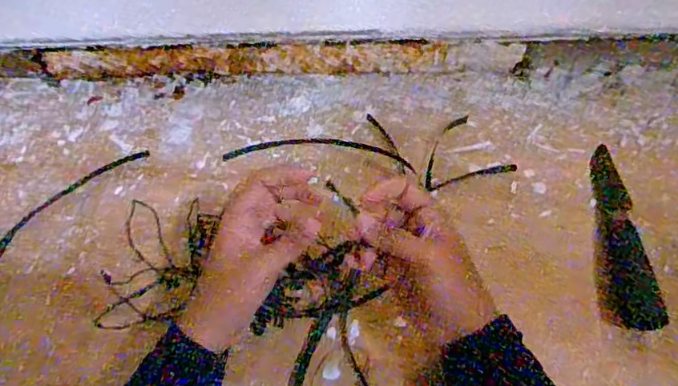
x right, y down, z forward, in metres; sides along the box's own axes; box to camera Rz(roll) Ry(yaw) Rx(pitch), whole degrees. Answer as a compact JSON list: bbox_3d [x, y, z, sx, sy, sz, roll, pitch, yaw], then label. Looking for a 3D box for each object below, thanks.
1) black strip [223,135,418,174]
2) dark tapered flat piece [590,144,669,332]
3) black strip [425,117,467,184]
[{"bbox_3d":[-0.020,-0.045,0.568,0.197,0.009,0.047,4,54,7],"label":"black strip"},{"bbox_3d":[0.255,0.032,0.489,0.039,0.008,0.189,4,54,7],"label":"dark tapered flat piece"},{"bbox_3d":[0.106,-0.046,0.554,0.018,0.004,0.111,21,58,18],"label":"black strip"}]

